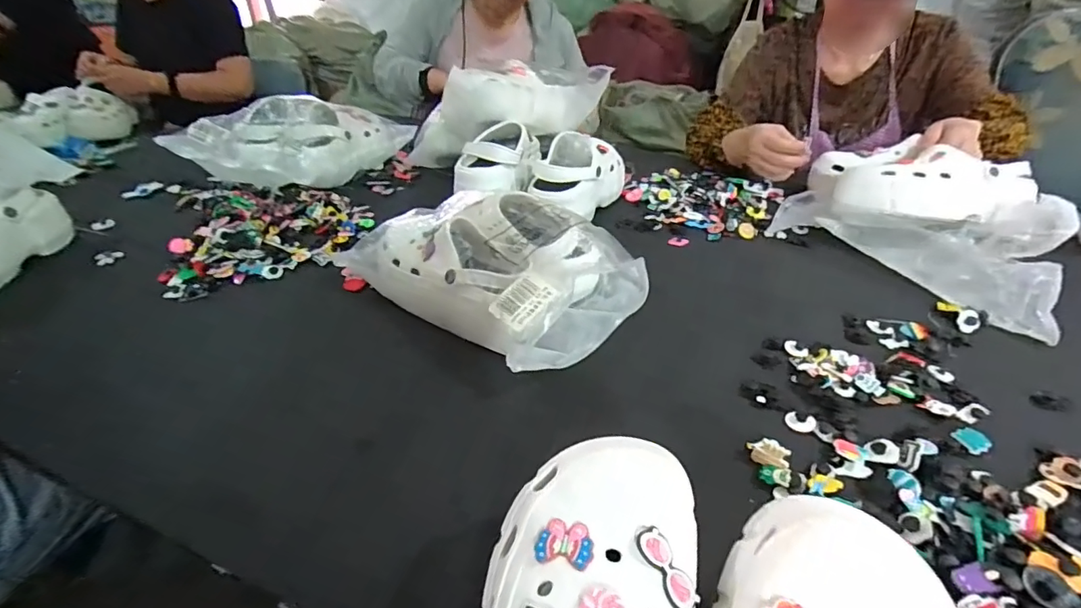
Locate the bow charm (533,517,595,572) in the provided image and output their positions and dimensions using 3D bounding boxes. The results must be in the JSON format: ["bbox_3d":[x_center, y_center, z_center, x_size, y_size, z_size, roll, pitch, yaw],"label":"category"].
[{"bbox_3d":[0.013,0.127,0.269,0.030,0.008,0.022,12,38,15],"label":"bow charm"}]

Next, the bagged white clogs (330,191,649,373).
[{"bbox_3d":[-0.044,-0.063,0.617,0.306,0.105,0.254,29,45,33],"label":"bagged white clogs"}]

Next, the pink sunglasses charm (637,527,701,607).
[{"bbox_3d":[0.063,0.132,0.254,0.015,0.005,0.039,-18,59,-24],"label":"pink sunglasses charm"}]

